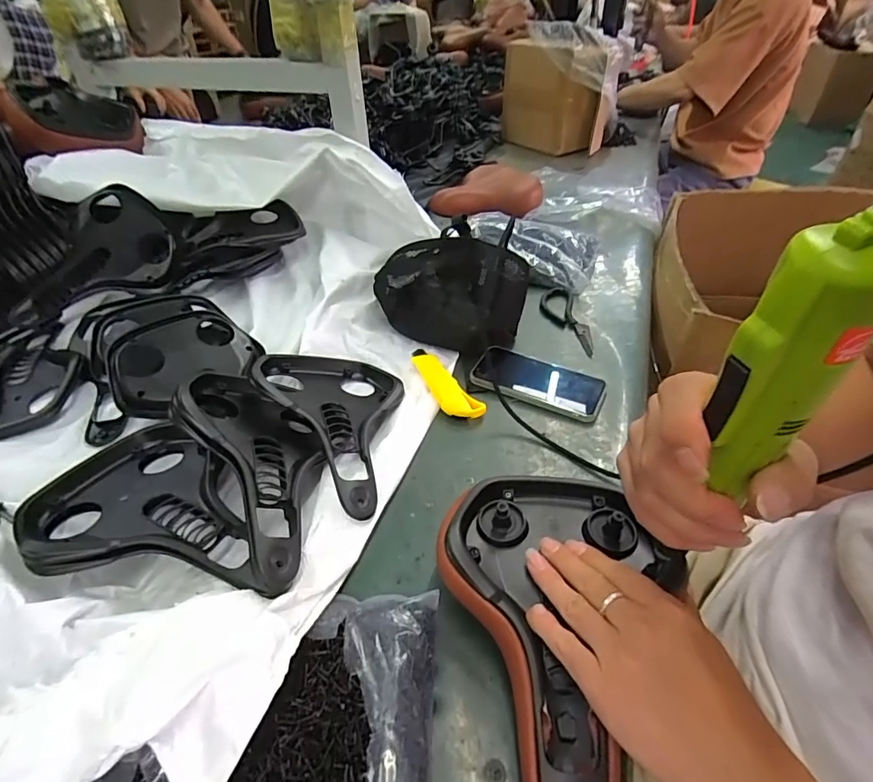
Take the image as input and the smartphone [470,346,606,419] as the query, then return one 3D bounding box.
[{"bbox_3d":[0.130,-0.017,0.604,0.166,0.008,0.081,19,46,21],"label":"smartphone"}]

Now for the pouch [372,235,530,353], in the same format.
[{"bbox_3d":[0.011,-0.142,0.660,0.215,0.109,0.118,13,44,15],"label":"pouch"}]

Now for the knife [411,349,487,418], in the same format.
[{"bbox_3d":[0.006,-0.016,0.604,0.043,0.016,0.151,-20,46,-19],"label":"knife"}]

